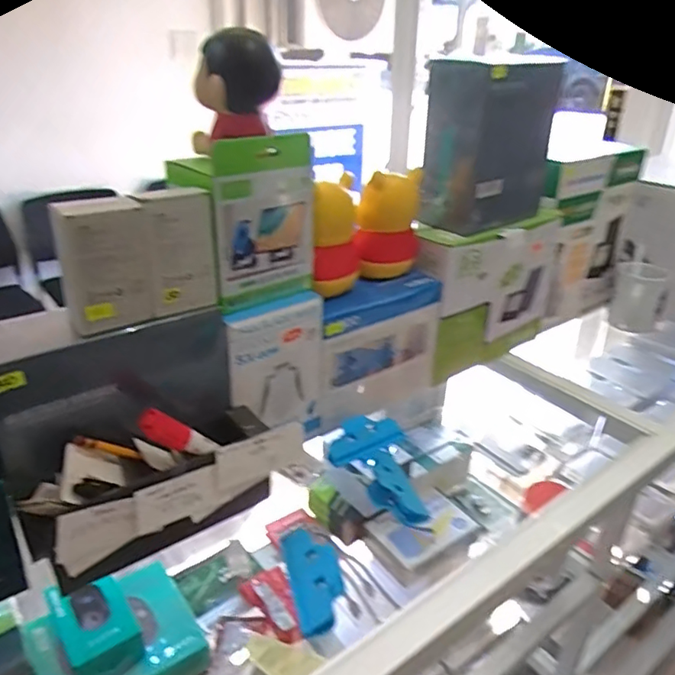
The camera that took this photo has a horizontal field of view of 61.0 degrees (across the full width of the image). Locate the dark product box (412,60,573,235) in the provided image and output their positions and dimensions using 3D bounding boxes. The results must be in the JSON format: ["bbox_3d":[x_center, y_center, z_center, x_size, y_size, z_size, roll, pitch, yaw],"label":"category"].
[{"bbox_3d":[0.197,-0.254,0.756,0.172,0.195,0.091,-23,35,-38],"label":"dark product box"}]

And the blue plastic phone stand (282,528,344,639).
[{"bbox_3d":[-0.019,0.208,0.497,0.048,0.018,0.095,-7,28,-15],"label":"blue plastic phone stand"}]

